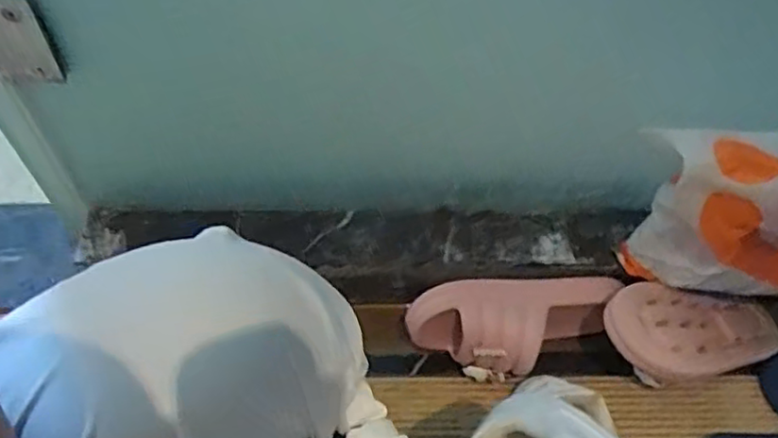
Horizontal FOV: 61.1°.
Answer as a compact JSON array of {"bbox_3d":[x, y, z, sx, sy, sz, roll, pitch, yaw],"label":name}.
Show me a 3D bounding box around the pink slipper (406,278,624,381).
[{"bbox_3d":[0.141,0.125,0.736,0.229,0.098,0.088,-6,58,-6],"label":"pink slipper"}]

